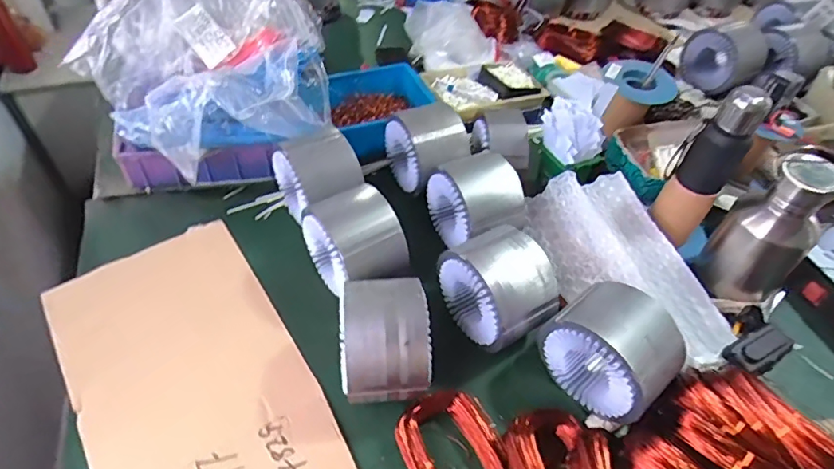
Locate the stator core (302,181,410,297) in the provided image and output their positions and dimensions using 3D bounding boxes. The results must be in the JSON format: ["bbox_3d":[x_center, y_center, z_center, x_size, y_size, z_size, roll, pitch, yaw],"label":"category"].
[{"bbox_3d":[-0.093,0.015,0.790,0.121,0.125,0.156,-21,54,-21],"label":"stator core"}]

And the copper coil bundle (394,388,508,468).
[{"bbox_3d":[0.053,0.281,0.643,0.121,0.041,0.178,-23,54,-22],"label":"copper coil bundle"}]

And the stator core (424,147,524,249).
[{"bbox_3d":[0.098,-0.052,0.861,0.114,0.124,0.147,-19,53,-20],"label":"stator core"}]

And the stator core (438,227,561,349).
[{"bbox_3d":[0.118,0.069,0.741,0.117,0.138,0.159,-24,55,-23],"label":"stator core"}]

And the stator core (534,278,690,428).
[{"bbox_3d":[0.257,0.153,0.683,0.107,0.143,0.152,-31,58,-28],"label":"stator core"}]

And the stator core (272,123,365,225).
[{"bbox_3d":[-0.167,-0.098,0.883,0.115,0.140,0.144,-23,54,-23],"label":"stator core"}]

